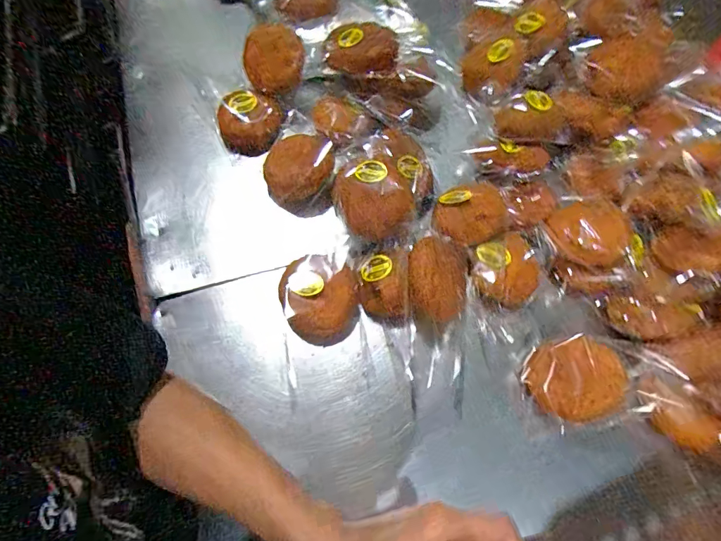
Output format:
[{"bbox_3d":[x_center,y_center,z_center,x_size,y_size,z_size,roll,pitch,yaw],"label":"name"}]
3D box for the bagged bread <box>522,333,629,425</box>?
[{"bbox_3d":[0.238,0.121,0.469,0.092,0.036,0.092,-6,75,23],"label":"bagged bread"}]

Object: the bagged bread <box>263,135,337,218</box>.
[{"bbox_3d":[-0.083,-0.134,0.574,0.091,0.064,0.096,3,67,1],"label":"bagged bread"}]

